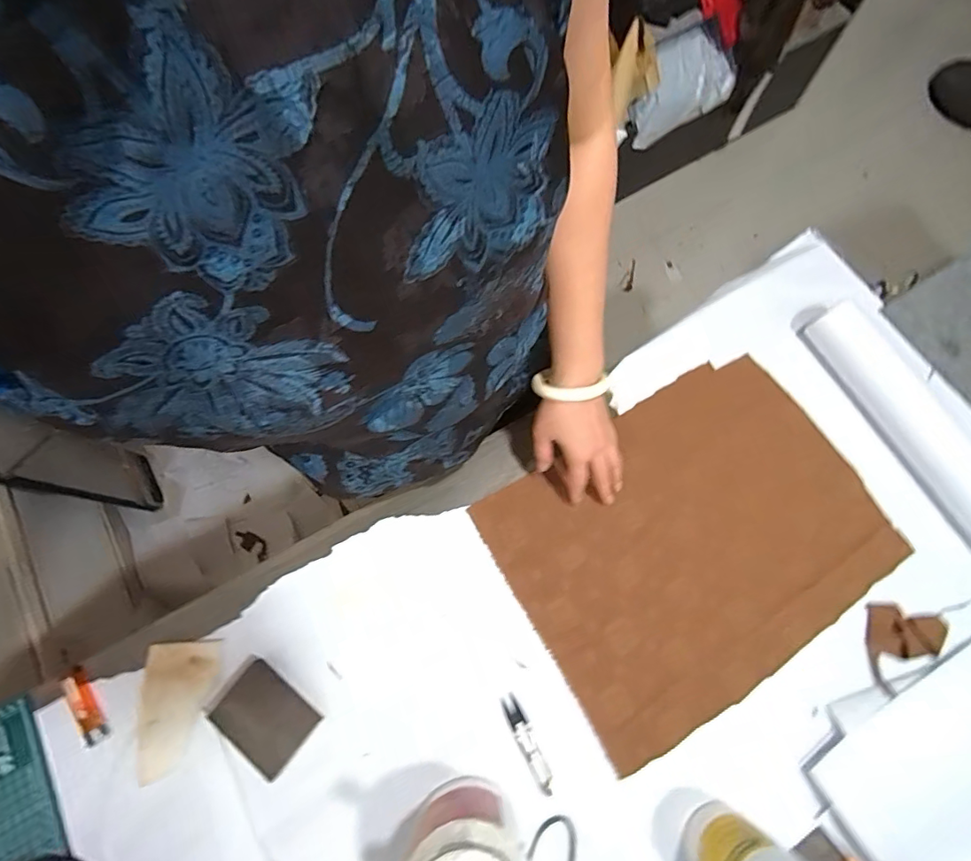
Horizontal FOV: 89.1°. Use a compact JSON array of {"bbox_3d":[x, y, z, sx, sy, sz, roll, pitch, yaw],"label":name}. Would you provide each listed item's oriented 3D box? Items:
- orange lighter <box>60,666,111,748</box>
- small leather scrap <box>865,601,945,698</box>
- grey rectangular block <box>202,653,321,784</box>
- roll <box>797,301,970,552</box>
[{"bbox_3d":[-0.451,0.309,0.553,0.028,0.008,0.086,-30,74,-10],"label":"orange lighter"},{"bbox_3d":[0.498,0.264,0.585,0.084,0.009,0.100,16,72,5],"label":"small leather scrap"},{"bbox_3d":[-0.251,0.319,0.548,0.113,0.021,0.086,38,75,12],"label":"grey rectangular block"},{"bbox_3d":[0.564,-0.011,0.646,0.067,0.051,0.372,-25,73,-8],"label":"roll"}]

